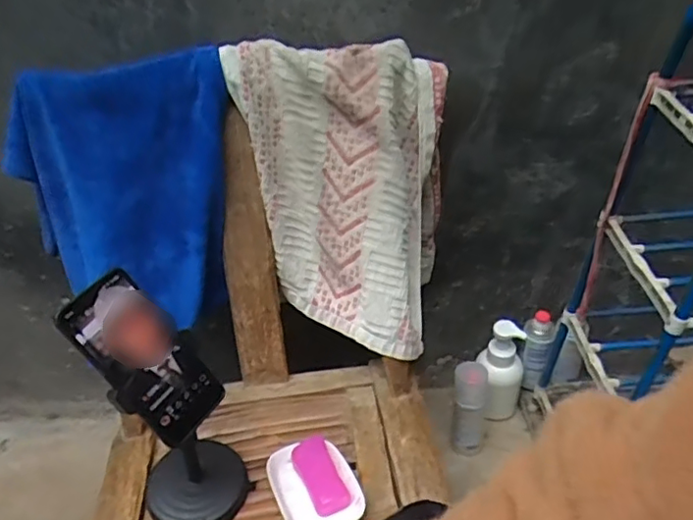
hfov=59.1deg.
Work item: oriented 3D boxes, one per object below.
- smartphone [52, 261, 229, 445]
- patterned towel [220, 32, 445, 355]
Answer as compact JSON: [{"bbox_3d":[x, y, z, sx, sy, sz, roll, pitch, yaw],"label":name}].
[{"bbox_3d":[-0.183,0.088,0.562,0.013,0.160,0.078,-19,23,50],"label":"smartphone"},{"bbox_3d":[0.012,-0.080,0.774,0.240,0.393,0.147,-14,10,-8],"label":"patterned towel"}]

